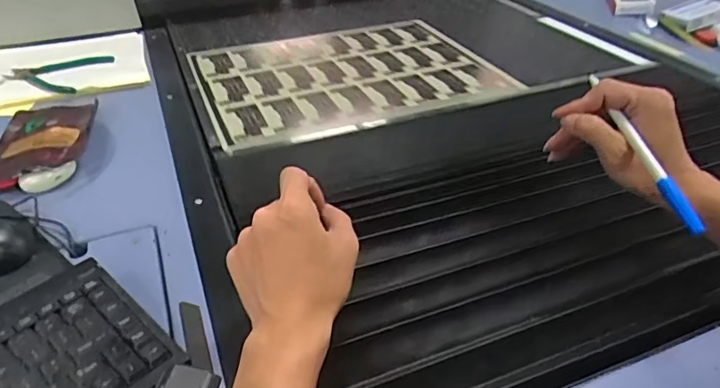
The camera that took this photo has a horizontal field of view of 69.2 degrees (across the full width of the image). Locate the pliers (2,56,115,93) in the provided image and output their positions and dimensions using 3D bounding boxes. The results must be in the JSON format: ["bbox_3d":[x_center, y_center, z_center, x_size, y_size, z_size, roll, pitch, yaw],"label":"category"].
[{"bbox_3d":[-0.461,-0.184,0.791,0.132,0.013,0.119,6,36,8],"label":"pliers"}]

